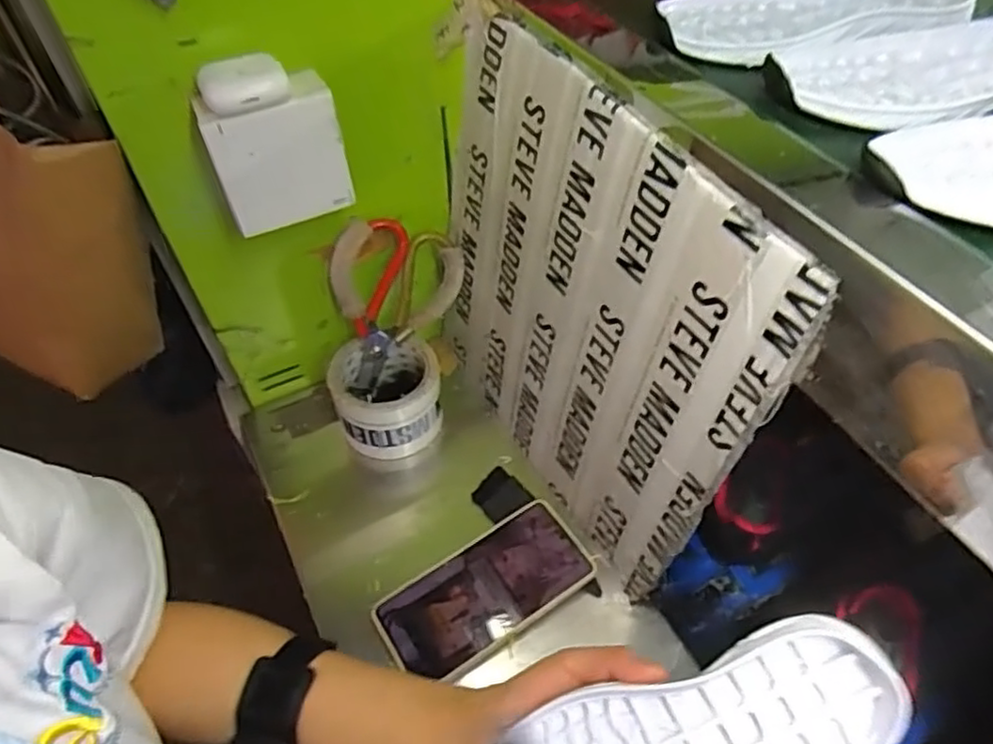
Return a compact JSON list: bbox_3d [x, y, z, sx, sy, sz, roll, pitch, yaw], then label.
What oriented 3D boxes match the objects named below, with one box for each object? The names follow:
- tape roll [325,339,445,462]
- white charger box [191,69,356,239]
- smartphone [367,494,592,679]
[{"bbox_3d":[-0.099,0.022,0.621,0.094,0.074,0.086,3,46,-3],"label":"tape roll"},{"bbox_3d":[-0.148,-0.148,0.459,0.084,0.085,0.033,-20,52,-14],"label":"white charger box"},{"bbox_3d":[-0.007,0.170,0.524,0.164,0.014,0.082,-24,53,-26],"label":"smartphone"}]

